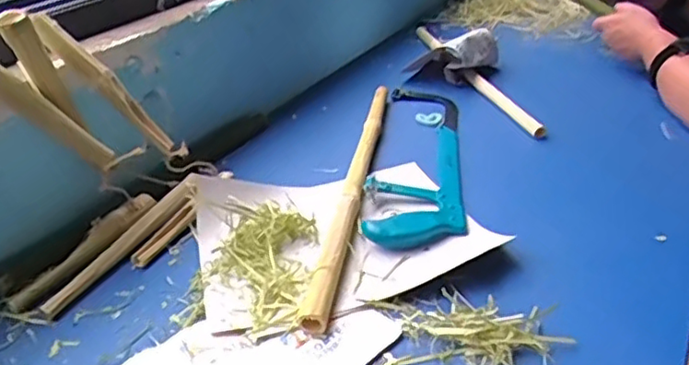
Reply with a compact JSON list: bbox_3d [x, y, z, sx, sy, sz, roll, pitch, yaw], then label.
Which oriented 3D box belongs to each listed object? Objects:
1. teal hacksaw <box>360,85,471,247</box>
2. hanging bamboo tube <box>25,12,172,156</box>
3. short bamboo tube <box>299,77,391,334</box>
[{"bbox_3d":[0.096,-0.044,0.837,0.112,0.018,0.410,3,32,7],"label":"teal hacksaw"},{"bbox_3d":[-0.245,-0.099,0.662,0.021,0.181,0.026,-33,24,22],"label":"hanging bamboo tube"},{"bbox_3d":[0.016,-0.008,0.775,0.028,0.025,0.514,4,32,10],"label":"short bamboo tube"}]

